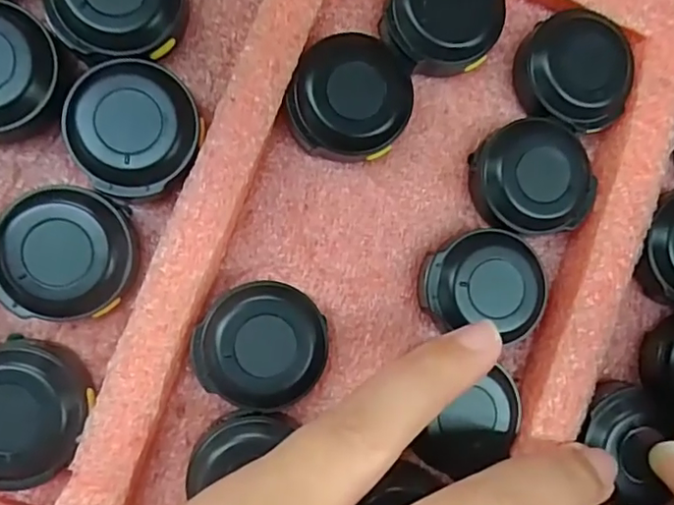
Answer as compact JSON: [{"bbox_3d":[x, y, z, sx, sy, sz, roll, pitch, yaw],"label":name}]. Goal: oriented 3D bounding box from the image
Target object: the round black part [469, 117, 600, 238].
[{"bbox_3d":[0.050,-0.019,0.150,0.030,0.012,0.028,0,89,-10],"label":"round black part"}]

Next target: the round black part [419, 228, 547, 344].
[{"bbox_3d":[0.036,0.007,0.147,0.031,0.012,0.026,11,87,-9],"label":"round black part"}]

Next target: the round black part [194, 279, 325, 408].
[{"bbox_3d":[-0.017,0.022,0.138,0.028,0.012,0.029,0,89,-10],"label":"round black part"}]

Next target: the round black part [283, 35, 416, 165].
[{"bbox_3d":[0.003,-0.037,0.143,0.029,0.011,0.029,0,89,-10],"label":"round black part"}]

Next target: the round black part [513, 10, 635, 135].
[{"bbox_3d":[0.062,-0.045,0.151,0.027,0.015,0.027,0,89,-10],"label":"round black part"}]

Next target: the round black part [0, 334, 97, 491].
[{"bbox_3d":[-0.070,0.035,0.129,0.028,0.011,0.030,0,89,-10],"label":"round black part"}]

